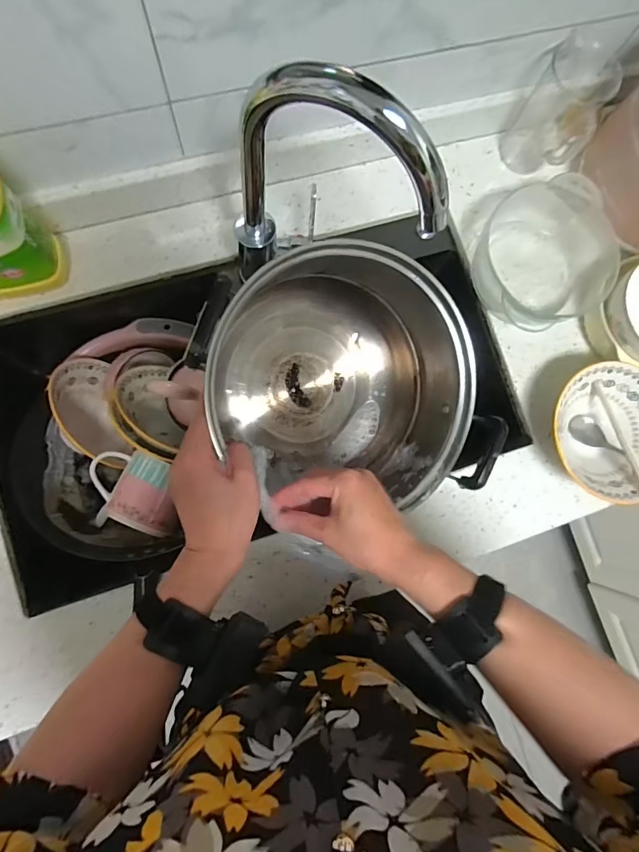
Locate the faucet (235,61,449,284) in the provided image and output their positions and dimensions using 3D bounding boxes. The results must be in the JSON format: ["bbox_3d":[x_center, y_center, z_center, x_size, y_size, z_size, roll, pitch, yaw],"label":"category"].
[{"bbox_3d":[0.007,-0.207,0.420,0.182,0.249,0.064,19,82,-4],"label":"faucet"}]

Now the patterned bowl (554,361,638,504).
[{"bbox_3d":[0.384,0.007,0.581,0.174,0.066,0.169,1,85,-7],"label":"patterned bowl"}]

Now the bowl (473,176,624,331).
[{"bbox_3d":[0.305,-0.235,0.601,0.200,0.088,0.191,1,85,-7],"label":"bowl"}]

